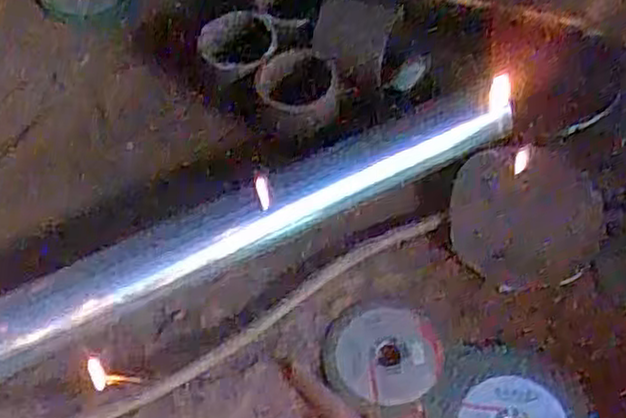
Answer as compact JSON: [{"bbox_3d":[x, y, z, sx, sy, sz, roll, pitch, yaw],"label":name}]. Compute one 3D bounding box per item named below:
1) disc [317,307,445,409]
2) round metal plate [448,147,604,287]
[{"bbox_3d":[0.045,0.092,0.497,0.074,0.008,0.067,8,59,5],"label":"disc"},{"bbox_3d":[0.148,0.003,0.541,0.100,0.013,0.099,0,58,0],"label":"round metal plate"}]

